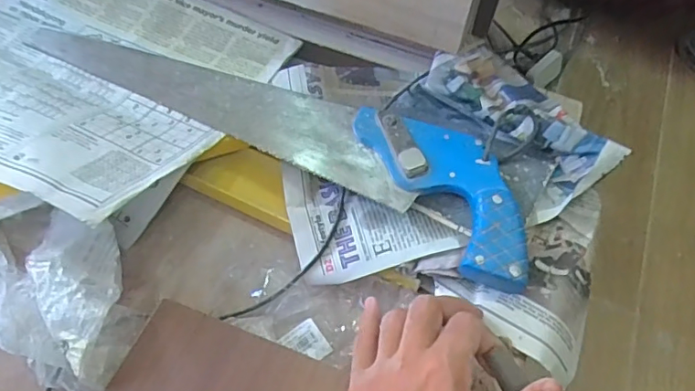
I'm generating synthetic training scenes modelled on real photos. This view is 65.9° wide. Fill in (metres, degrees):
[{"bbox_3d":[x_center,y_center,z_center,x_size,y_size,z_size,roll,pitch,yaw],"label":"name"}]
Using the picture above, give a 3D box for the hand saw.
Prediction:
[{"bbox_3d":[-0.057,-0.075,0.462,0.466,0.030,0.104,29,62,14],"label":"hand saw"}]

